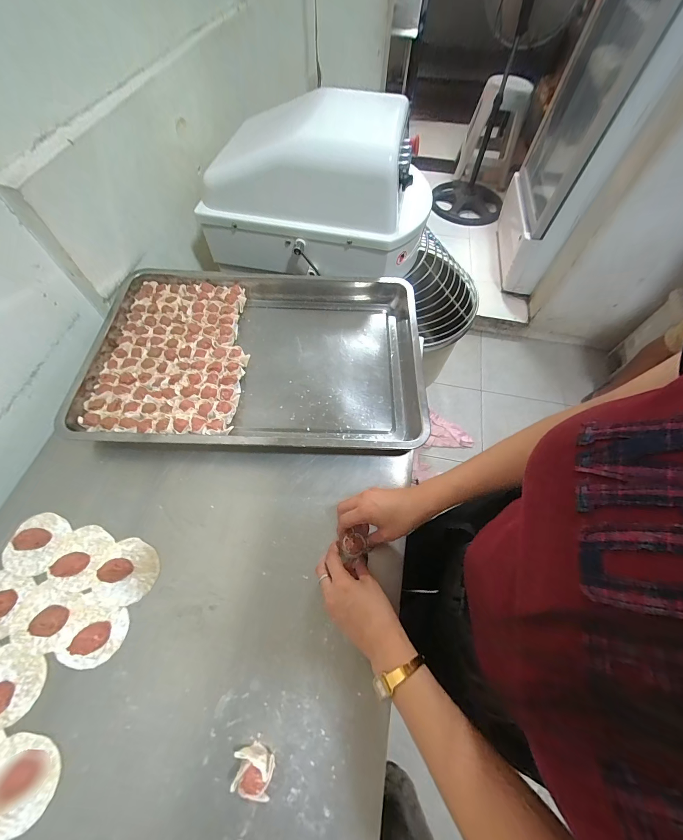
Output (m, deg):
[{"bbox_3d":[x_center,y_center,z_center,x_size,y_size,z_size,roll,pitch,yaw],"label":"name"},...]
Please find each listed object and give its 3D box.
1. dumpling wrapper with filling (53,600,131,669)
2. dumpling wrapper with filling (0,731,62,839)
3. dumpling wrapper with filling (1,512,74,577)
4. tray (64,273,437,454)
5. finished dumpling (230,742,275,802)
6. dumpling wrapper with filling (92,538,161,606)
[{"bbox_3d":[-0.318,0.269,0.399,0.078,0.017,0.069,8,61,2],"label":"dumpling wrapper with filling"},{"bbox_3d":[-0.352,0.391,0.337,0.082,0.018,0.077,9,61,2],"label":"dumpling wrapper with filling"},{"bbox_3d":[-0.435,0.174,0.448,0.073,0.018,0.080,12,62,4],"label":"dumpling wrapper with filling"},{"bbox_3d":[-0.154,-0.128,0.598,0.599,0.055,0.397,3,61,-1],"label":"tray"},{"bbox_3d":[-0.096,0.380,0.343,0.046,0.029,0.032,18,62,7],"label":"finished dumpling"},{"bbox_3d":[-0.295,0.207,0.433,0.076,0.018,0.079,1,61,-2],"label":"dumpling wrapper with filling"}]

